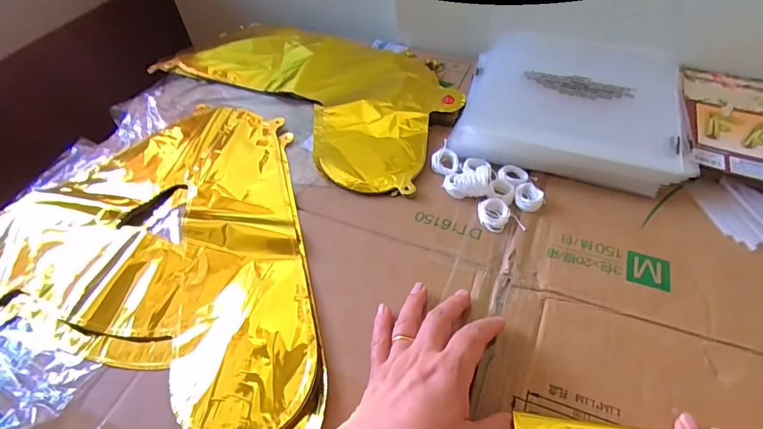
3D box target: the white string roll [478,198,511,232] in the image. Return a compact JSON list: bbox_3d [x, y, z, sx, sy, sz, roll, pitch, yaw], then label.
[{"bbox_3d":[0.104,-0.002,0.416,0.029,0.008,0.033,25,57,23],"label":"white string roll"}]

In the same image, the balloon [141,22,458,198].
[{"bbox_3d":[-0.094,-0.174,0.570,0.415,0.011,0.226,28,58,25],"label":"balloon"}]

